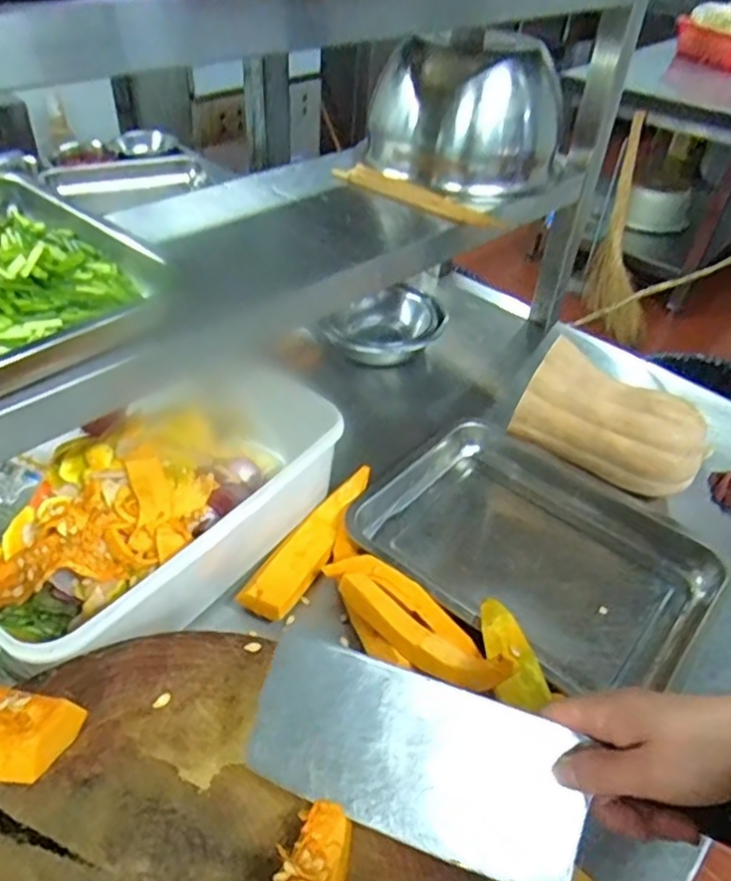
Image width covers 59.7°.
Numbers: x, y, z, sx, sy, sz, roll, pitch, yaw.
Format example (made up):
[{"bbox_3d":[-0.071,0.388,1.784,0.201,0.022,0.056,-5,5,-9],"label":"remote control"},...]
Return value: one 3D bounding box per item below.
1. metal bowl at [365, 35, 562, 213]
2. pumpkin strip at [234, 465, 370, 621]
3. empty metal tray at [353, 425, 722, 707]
[{"bbox_3d":[0.128,-0.413,0.819,0.207,0.153,0.182,-30,52,-32],"label":"metal bowl"},{"bbox_3d":[-0.058,0.106,0.660,0.054,0.046,0.199,23,45,20],"label":"pumpkin strip"},{"bbox_3d":[0.174,0.120,0.680,0.347,0.052,0.265,32,49,27],"label":"empty metal tray"}]

